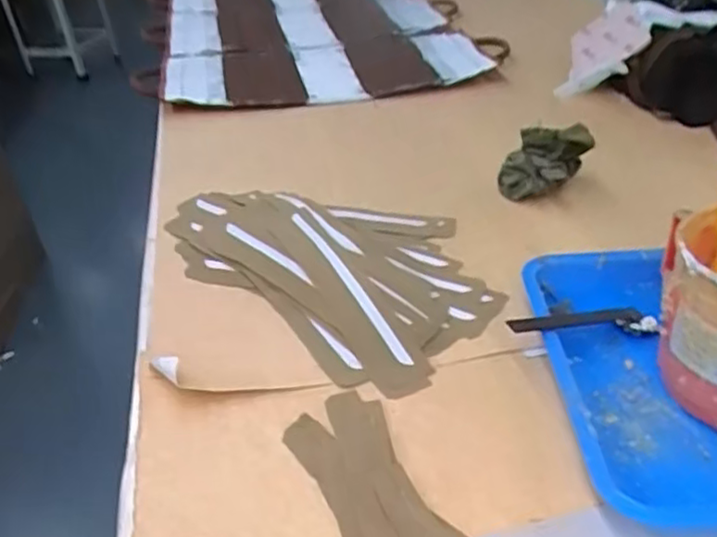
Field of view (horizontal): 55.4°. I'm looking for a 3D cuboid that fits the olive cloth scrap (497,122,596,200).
[{"bbox_3d":[0.207,-0.117,0.754,0.098,0.068,0.054,2,37,9],"label":"olive cloth scrap"}]

